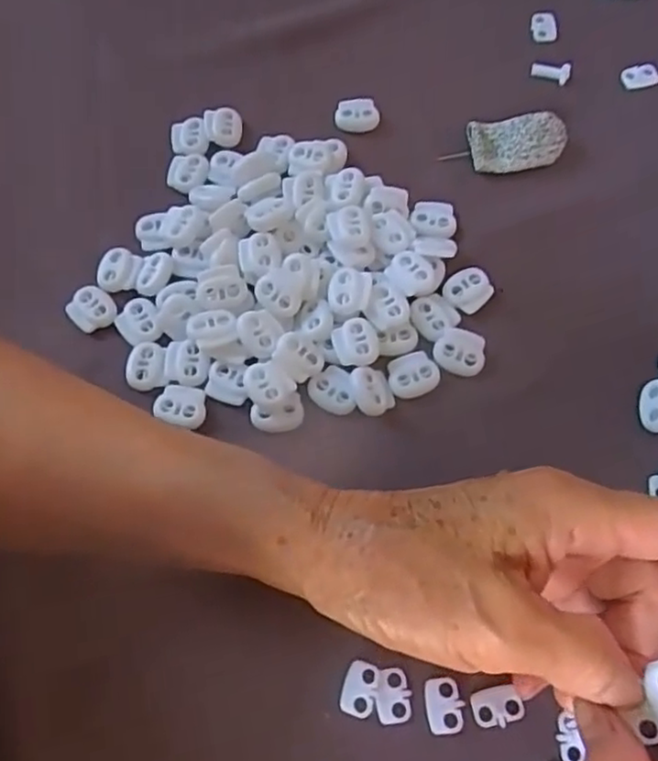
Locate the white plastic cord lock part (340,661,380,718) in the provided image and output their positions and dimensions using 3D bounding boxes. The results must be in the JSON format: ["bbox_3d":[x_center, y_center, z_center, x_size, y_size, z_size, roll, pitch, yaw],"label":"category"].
[{"bbox_3d":[0.011,0.114,0.252,0.012,0.004,0.018,12,69,7],"label":"white plastic cord lock part"}]

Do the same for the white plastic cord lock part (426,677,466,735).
[{"bbox_3d":[0.042,0.118,0.249,0.013,0.004,0.019,-3,68,1],"label":"white plastic cord lock part"}]

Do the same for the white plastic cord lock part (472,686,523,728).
[{"bbox_3d":[0.062,0.119,0.248,0.018,0.004,0.013,-13,68,-3],"label":"white plastic cord lock part"}]

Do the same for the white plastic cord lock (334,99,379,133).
[{"bbox_3d":[0.014,-0.137,0.352,0.022,0.009,0.014,-3,68,1],"label":"white plastic cord lock"}]

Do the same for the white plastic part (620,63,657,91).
[{"bbox_3d":[0.162,-0.159,0.356,0.020,0.004,0.012,-11,68,-2],"label":"white plastic part"}]

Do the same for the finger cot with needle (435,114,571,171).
[{"bbox_3d":[0.088,-0.118,0.338,0.056,0.013,0.028,-4,68,1],"label":"finger cot with needle"}]

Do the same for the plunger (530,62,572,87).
[{"bbox_3d":[0.115,-0.161,0.356,0.019,0.007,0.009,15,70,8],"label":"plunger"}]

